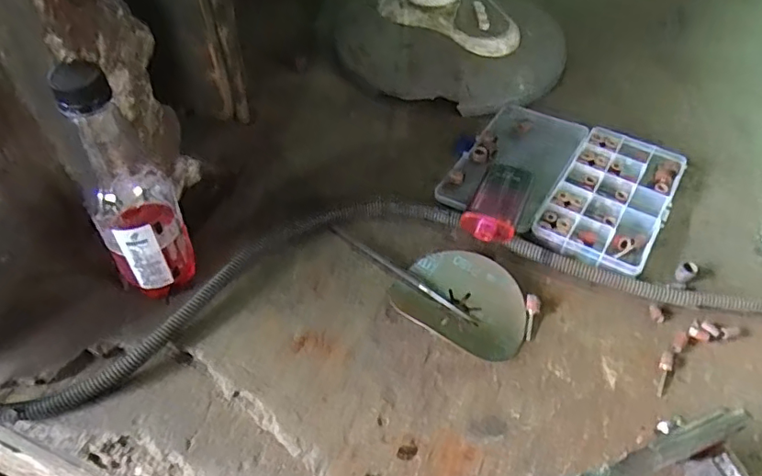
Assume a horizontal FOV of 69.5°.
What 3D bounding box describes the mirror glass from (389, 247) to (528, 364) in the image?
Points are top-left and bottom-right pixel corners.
[{"bbox_3d":[0.069,0.048,0.449,0.108,0.009,0.080,26,55,22],"label":"mirror glass"}]

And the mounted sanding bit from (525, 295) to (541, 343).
[{"bbox_3d":[0.119,0.063,0.442,0.013,0.009,0.039,18,52,16],"label":"mounted sanding bit"}]

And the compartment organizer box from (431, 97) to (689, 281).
[{"bbox_3d":[0.178,-0.059,0.541,0.195,0.019,0.172,24,54,21],"label":"compartment organizer box"}]

